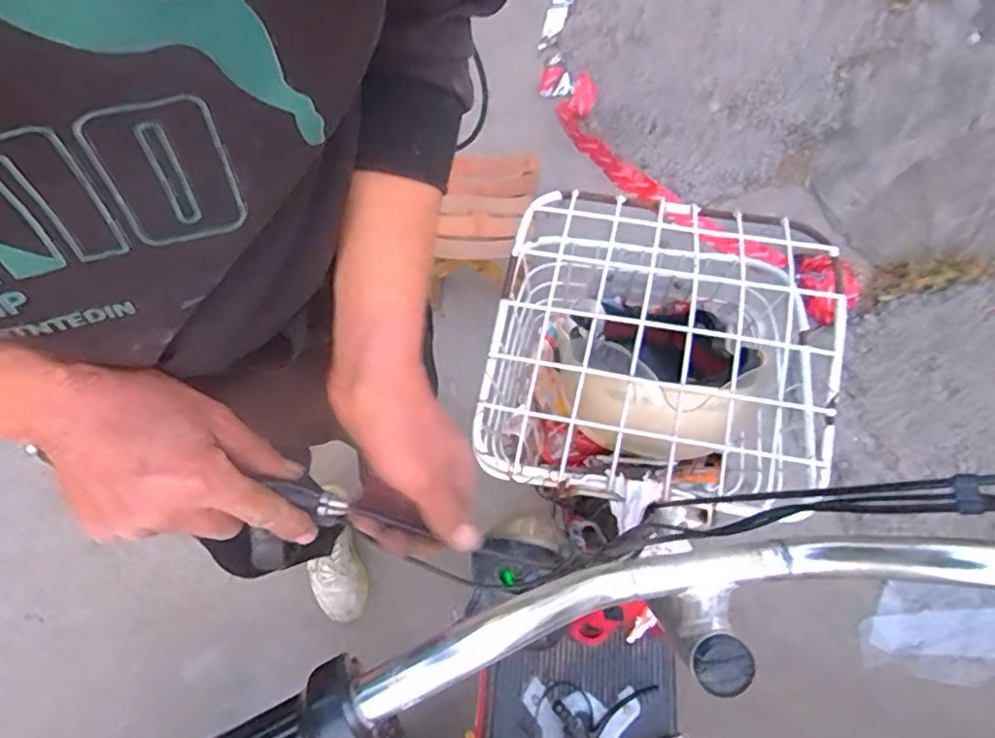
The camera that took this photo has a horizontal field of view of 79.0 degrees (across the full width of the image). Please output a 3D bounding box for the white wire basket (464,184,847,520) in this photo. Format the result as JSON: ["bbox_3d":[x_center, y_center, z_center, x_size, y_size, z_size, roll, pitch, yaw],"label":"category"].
[{"bbox_3d":[0.174,-0.009,0.679,0.338,0.228,0.317,12,85,7],"label":"white wire basket"}]

